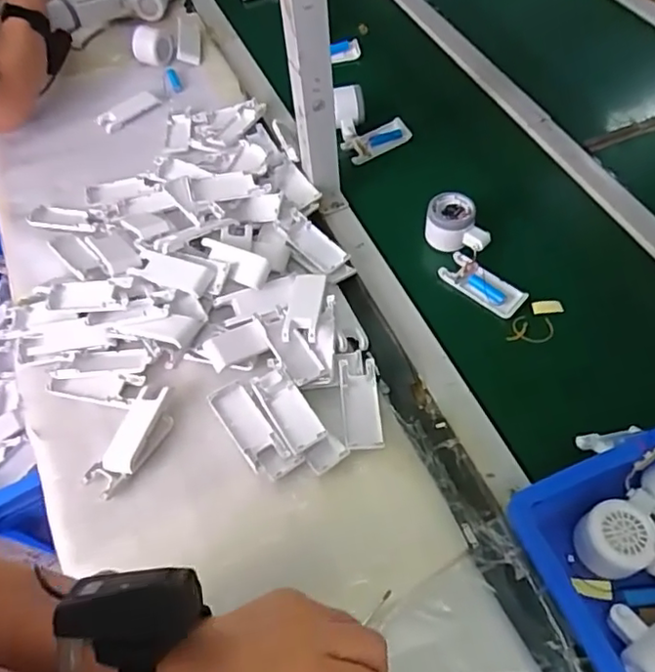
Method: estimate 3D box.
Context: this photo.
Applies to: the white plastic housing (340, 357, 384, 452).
[{"bbox_3d":[0.035,0.072,0.614,0.039,0.013,0.101,-5,57,0],"label":"white plastic housing"}]

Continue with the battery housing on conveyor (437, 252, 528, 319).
[{"bbox_3d":[0.187,-0.063,0.709,0.104,0.024,0.040,38,66,25],"label":"battery housing on conveyor"}]

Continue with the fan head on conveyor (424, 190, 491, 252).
[{"bbox_3d":[0.166,-0.143,0.737,0.081,0.040,0.064,12,59,11],"label":"fan head on conveyor"}]

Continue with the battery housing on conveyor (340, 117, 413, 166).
[{"bbox_3d":[0.076,-0.287,0.865,0.108,0.023,0.035,-27,60,-13],"label":"battery housing on conveyor"}]

